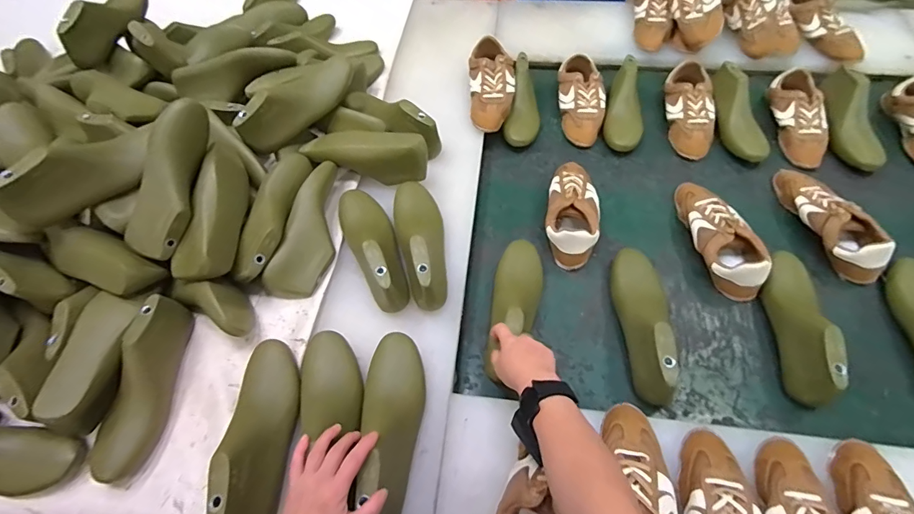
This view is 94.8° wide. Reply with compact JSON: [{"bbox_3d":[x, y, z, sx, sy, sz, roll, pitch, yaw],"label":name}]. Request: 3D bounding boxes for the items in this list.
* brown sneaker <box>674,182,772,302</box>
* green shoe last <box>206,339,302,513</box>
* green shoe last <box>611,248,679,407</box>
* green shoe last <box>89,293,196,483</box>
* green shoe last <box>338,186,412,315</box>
[{"bbox_3d":[0.462,-0.044,0.751,0.086,0.070,0.251,-11,59,-3],"label":"brown sneaker"},{"bbox_3d":[-0.262,0.227,0.560,0.072,0.090,0.248,-10,59,-2],"label":"green shoe last"},{"bbox_3d":[0.301,0.100,0.665,0.090,0.092,0.251,2,59,5],"label":"green shoe last"},{"bbox_3d":[-0.449,0.179,0.604,0.064,0.080,0.250,5,59,7],"label":"green shoe last"},{"bbox_3d":[-0.144,-0.035,0.704,0.081,0.074,0.256,-21,60,-9],"label":"green shoe last"}]

